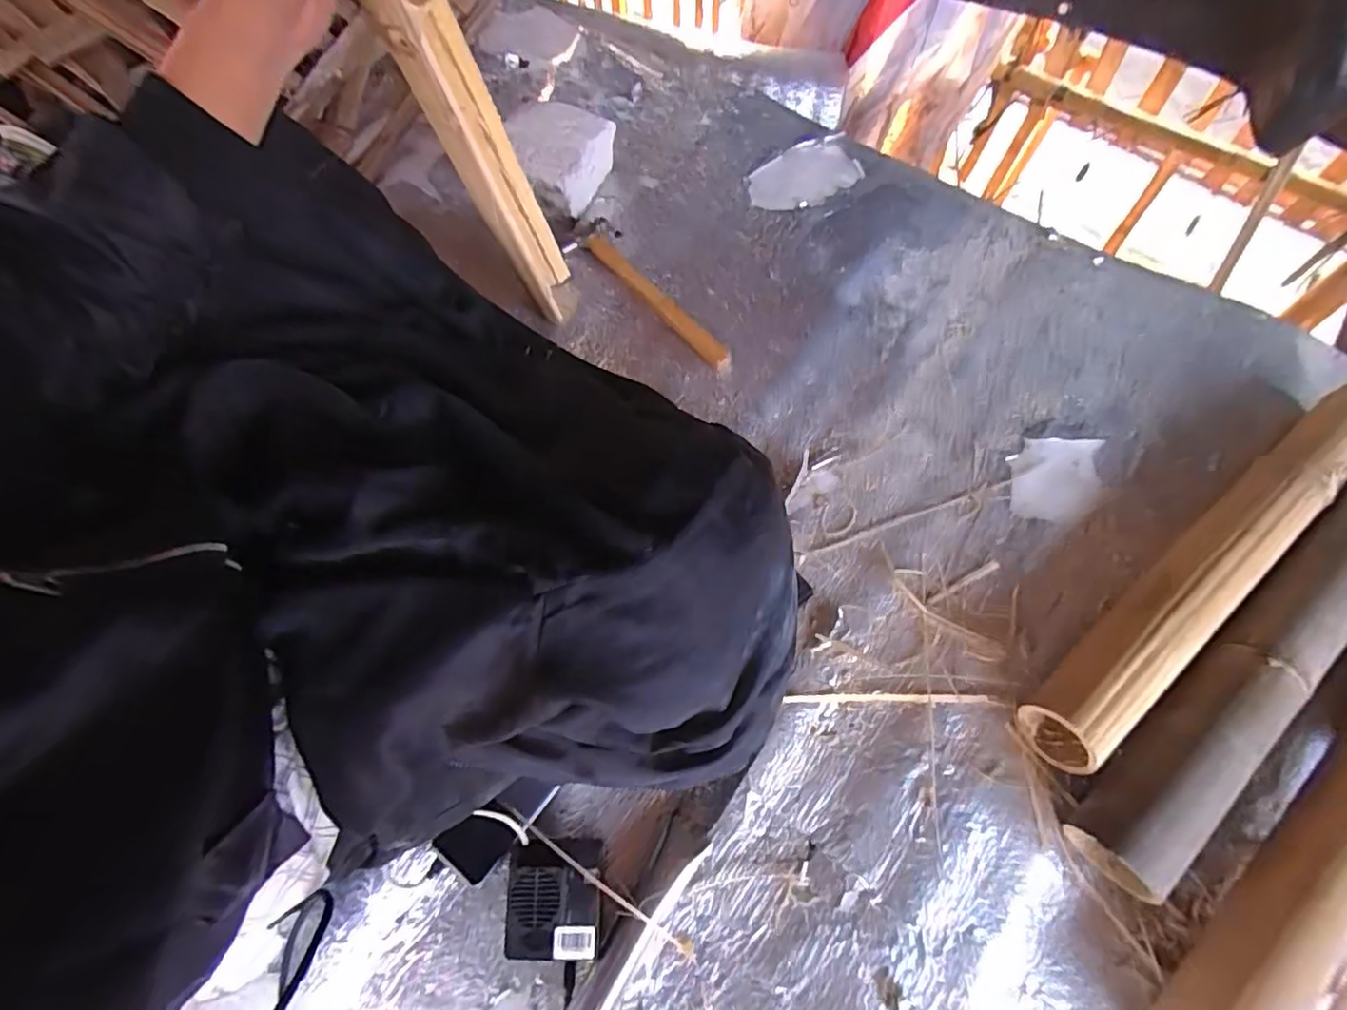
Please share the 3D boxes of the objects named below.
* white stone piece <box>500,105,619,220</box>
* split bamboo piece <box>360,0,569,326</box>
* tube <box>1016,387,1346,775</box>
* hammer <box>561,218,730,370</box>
[{"bbox_3d":[-0.136,-0.430,0.755,0.085,0.108,0.114,26,71,10],"label":"white stone piece"},{"bbox_3d":[-0.176,-0.328,0.485,0.032,0.507,0.082,-3,73,7],"label":"split bamboo piece"},{"bbox_3d":[0.513,0.047,0.569,0.517,0.084,0.073,-36,71,-15],"label":"tube"},{"bbox_3d":[-0.021,-0.261,0.735,0.083,0.029,0.259,-41,72,-17],"label":"hammer"}]

